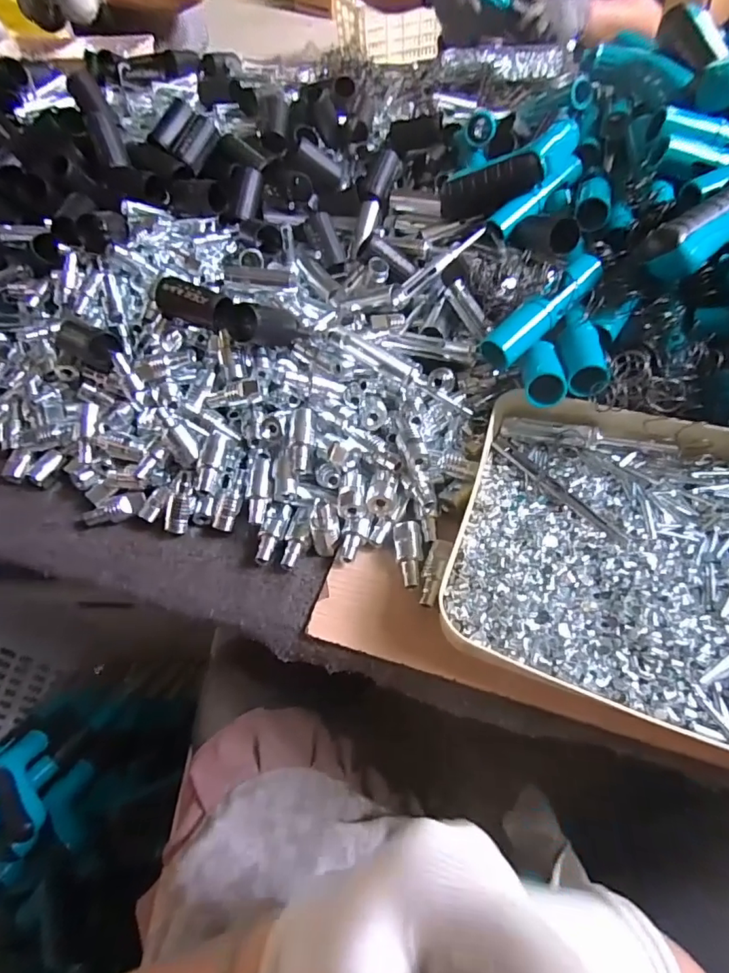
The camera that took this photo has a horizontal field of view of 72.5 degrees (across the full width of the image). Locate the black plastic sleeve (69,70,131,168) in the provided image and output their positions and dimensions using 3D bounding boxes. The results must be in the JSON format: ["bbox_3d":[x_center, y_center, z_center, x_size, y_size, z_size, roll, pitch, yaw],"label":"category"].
[{"bbox_3d":[-0.314,-0.436,0.586,0.032,0.029,0.136,-25,77,-12],"label":"black plastic sleeve"}]

